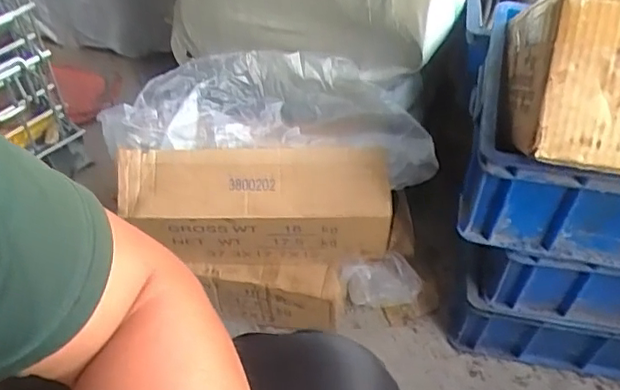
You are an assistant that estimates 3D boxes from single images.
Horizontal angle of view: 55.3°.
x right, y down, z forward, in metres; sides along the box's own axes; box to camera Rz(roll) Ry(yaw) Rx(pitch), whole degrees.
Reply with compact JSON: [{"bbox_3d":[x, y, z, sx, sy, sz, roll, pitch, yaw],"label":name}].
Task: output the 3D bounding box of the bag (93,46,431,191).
[{"bbox_3d":[-0.052,-0.120,0.834,0.442,0.089,0.156,5,51,3],"label":"bag"}]

